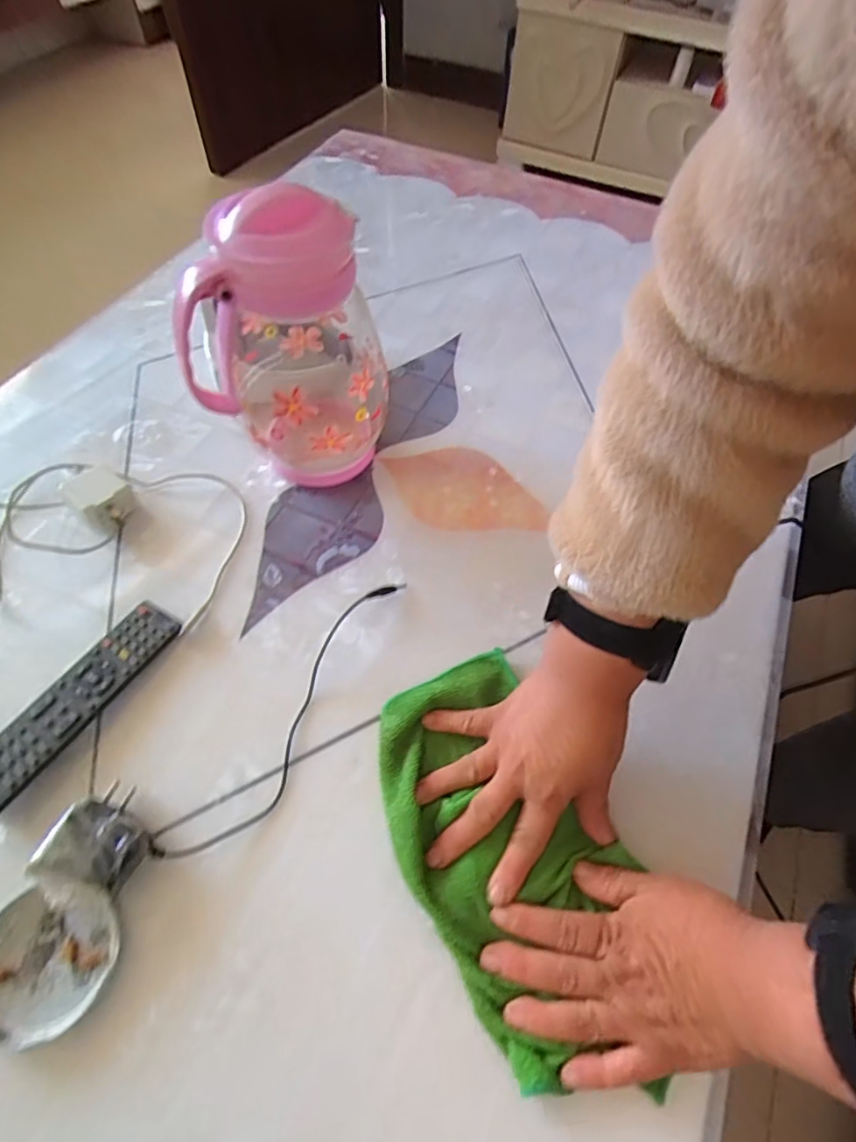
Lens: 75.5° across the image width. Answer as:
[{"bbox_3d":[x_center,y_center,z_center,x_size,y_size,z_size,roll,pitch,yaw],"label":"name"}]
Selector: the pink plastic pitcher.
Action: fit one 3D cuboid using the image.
[{"bbox_3d":[-0.109,-0.192,0.466,0.139,0.235,0.149,6,59,2],"label":"pink plastic pitcher"}]

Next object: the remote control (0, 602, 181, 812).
[{"bbox_3d":[-0.258,0.094,0.407,0.042,0.021,0.168,29,63,15],"label":"remote control"}]

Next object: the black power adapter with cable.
[{"bbox_3d":[-0.115,0.114,0.397,0.303,0.032,0.084,-38,67,-21],"label":"black power adapter with cable"}]

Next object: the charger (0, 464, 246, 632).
[{"bbox_3d":[-0.268,-0.034,0.474,0.185,0.040,0.159,4,59,1],"label":"charger"}]

